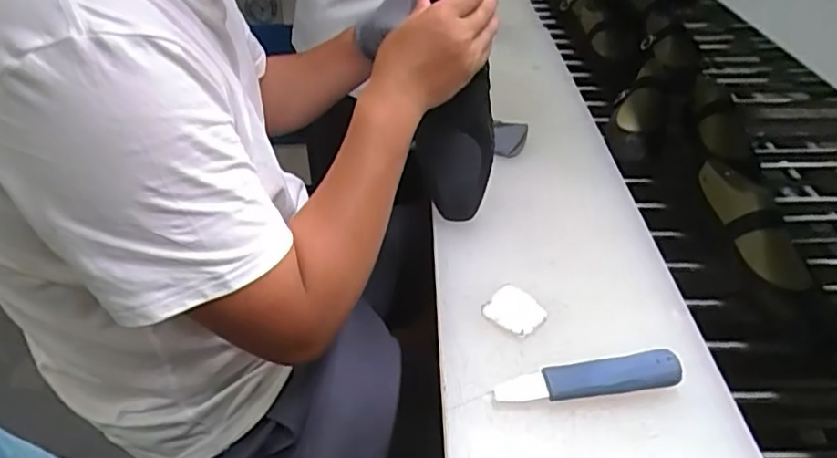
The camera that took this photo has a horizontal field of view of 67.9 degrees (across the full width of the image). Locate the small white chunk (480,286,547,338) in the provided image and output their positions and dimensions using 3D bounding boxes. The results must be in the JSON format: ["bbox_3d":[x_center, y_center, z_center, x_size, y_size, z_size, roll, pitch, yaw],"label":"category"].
[{"bbox_3d":[0.092,0.076,0.589,0.055,0.005,0.049,29,46,36],"label":"small white chunk"}]

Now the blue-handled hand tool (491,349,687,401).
[{"bbox_3d":[0.141,0.125,0.518,0.155,0.019,0.026,-6,36,-5],"label":"blue-handled hand tool"}]

